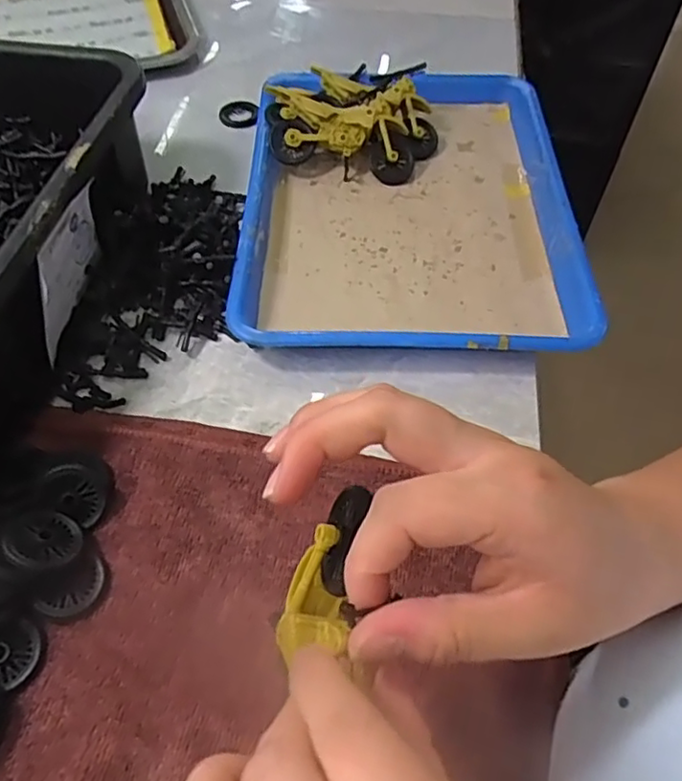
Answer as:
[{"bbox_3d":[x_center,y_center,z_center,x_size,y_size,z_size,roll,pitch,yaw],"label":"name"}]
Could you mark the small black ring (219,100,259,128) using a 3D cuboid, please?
[{"bbox_3d":[-0.096,-0.261,0.591,0.036,0.007,0.033,-4,54,-4],"label":"small black ring"}]

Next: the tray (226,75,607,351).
[{"bbox_3d":[0.051,-0.156,0.502,0.244,0.033,0.323,1,54,-1],"label":"tray"}]

